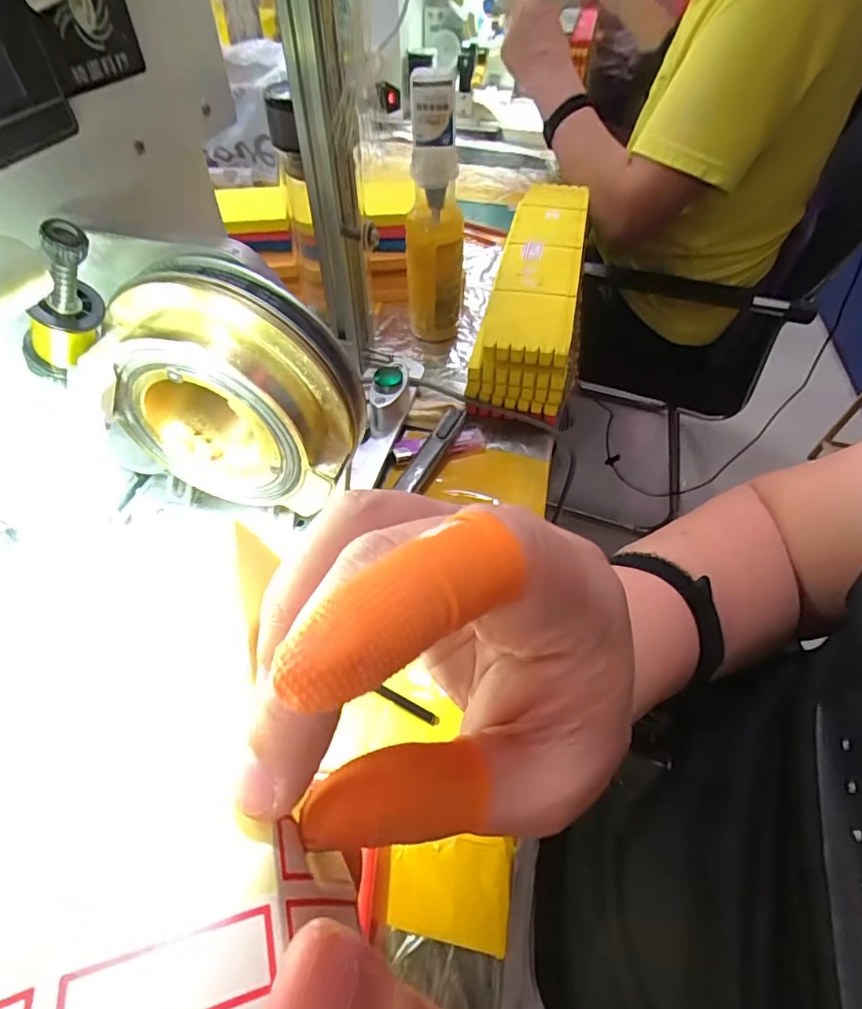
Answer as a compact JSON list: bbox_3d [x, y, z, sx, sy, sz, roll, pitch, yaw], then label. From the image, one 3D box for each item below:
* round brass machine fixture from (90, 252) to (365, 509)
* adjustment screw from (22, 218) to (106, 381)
[{"bbox_3d":[-0.092,-0.049,0.235,0.109,0.102,0.048,15,53,9],"label":"round brass machine fixture"},{"bbox_3d":[-0.146,-0.077,0.206,0.023,0.075,0.017,21,46,-28],"label":"adjustment screw"}]

